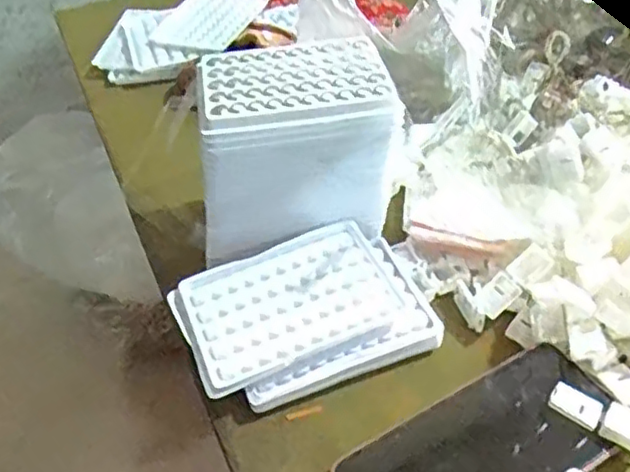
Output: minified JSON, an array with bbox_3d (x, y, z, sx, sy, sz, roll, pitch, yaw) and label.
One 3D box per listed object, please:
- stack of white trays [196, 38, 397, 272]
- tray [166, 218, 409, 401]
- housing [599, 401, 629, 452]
[{"bbox_3d":[-0.018,-0.067,0.470,0.141,0.102,0.098,-11,44,-6],"label":"stack of white trays"},{"bbox_3d":[-0.017,0.041,0.431,0.138,0.009,0.092,-20,51,-14],"label":"tray"},{"bbox_3d":[0.175,0.107,0.367,0.027,0.014,0.020,25,52,28],"label":"housing"}]

